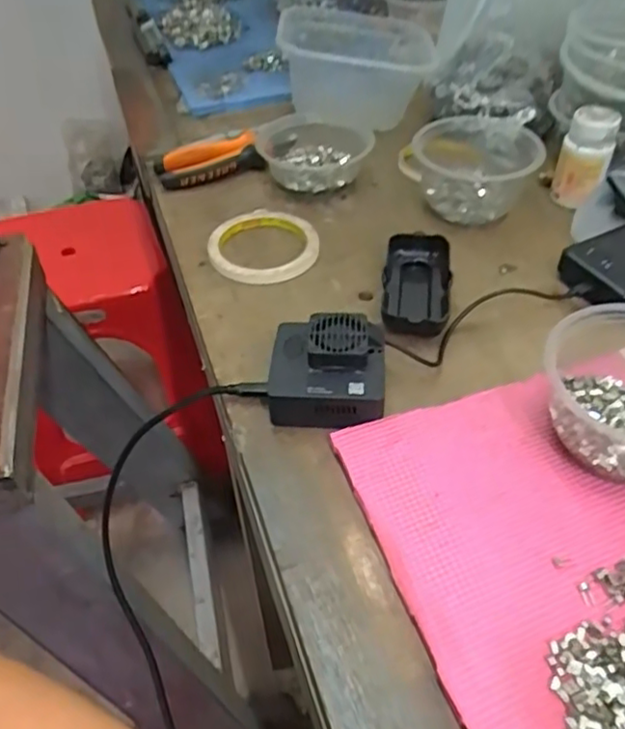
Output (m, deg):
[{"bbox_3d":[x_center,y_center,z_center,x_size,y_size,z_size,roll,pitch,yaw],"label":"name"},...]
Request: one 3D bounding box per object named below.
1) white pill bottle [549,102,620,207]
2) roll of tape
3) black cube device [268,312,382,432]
[{"bbox_3d":[0.253,-0.194,0.592,0.043,0.077,0.039,14,49,17],"label":"white pill bottle"},{"bbox_3d":[-0.045,-0.109,0.577,0.097,0.017,0.097,-2,46,2],"label":"roll of tape"},{"bbox_3d":[0.010,0.004,0.440,0.078,0.044,0.070,2,46,6],"label":"black cube device"}]

